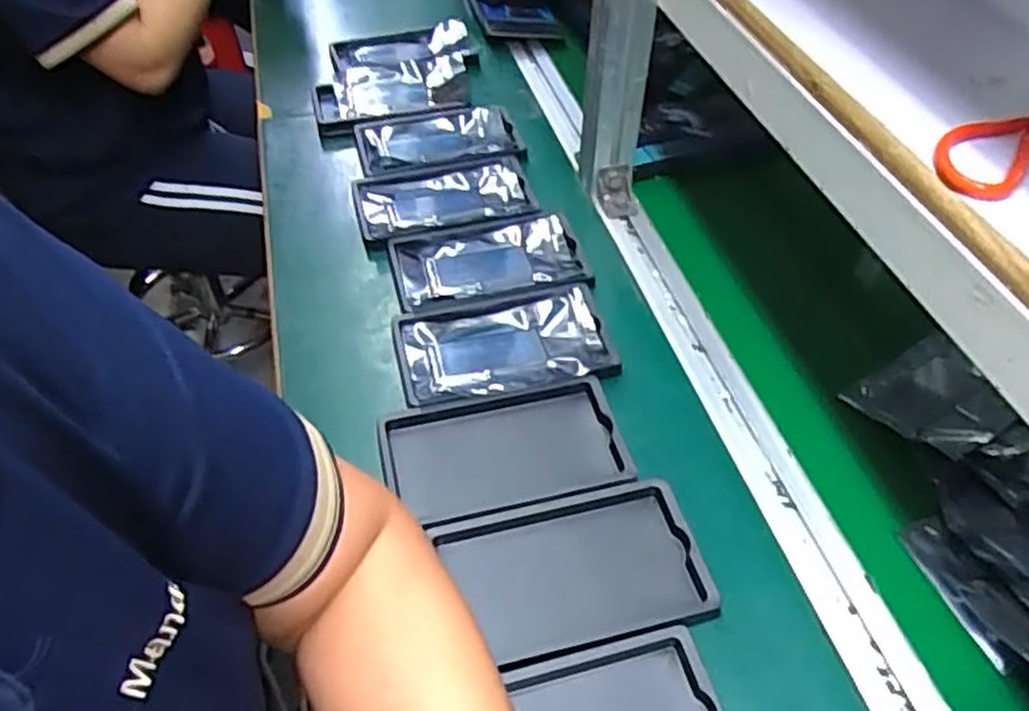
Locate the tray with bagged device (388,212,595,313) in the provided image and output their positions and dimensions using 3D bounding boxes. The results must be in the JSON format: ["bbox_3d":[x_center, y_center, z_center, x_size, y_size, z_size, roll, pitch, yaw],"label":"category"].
[{"bbox_3d":[-0.022,-0.080,0.653,0.158,0.012,0.098,-10,49,-9],"label":"tray with bagged device"}]

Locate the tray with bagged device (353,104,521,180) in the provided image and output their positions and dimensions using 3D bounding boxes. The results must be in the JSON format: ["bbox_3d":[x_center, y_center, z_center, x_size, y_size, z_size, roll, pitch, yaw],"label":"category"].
[{"bbox_3d":[-0.079,-0.219,0.775,0.154,0.017,0.103,-11,49,-10],"label":"tray with bagged device"}]

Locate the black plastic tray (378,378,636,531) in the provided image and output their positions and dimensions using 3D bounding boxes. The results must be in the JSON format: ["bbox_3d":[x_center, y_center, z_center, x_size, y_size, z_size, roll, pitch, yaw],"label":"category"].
[{"bbox_3d":[-0.007,0.069,0.524,0.159,0.022,0.092,-10,49,-10],"label":"black plastic tray"}]

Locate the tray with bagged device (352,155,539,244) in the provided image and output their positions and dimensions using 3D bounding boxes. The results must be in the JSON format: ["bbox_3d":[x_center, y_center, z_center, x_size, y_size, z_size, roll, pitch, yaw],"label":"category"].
[{"bbox_3d":[-0.066,-0.146,0.711,0.158,0.012,0.095,-11,49,-10],"label":"tray with bagged device"}]

